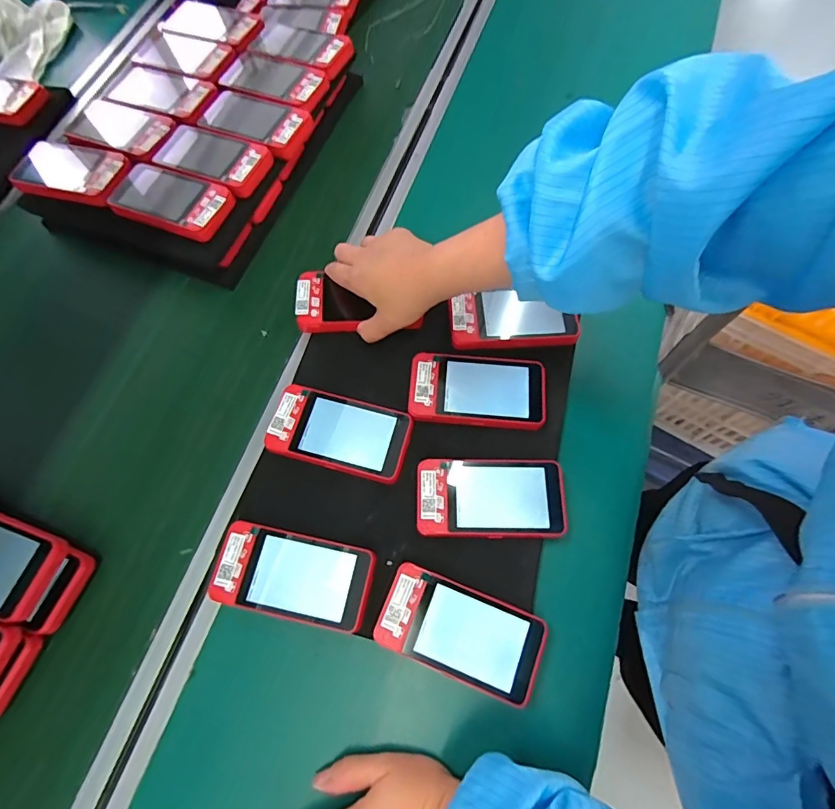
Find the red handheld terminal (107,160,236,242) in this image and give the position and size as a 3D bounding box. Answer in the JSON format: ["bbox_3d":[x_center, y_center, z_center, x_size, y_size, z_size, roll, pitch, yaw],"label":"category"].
[{"bbox_3d":[-0.255,-0.207,0.490,0.125,0.026,0.063,20,70,9],"label":"red handheld terminal"}]

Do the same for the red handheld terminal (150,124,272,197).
[{"bbox_3d":[-0.219,-0.261,0.510,0.119,0.019,0.065,19,70,9],"label":"red handheld terminal"}]

